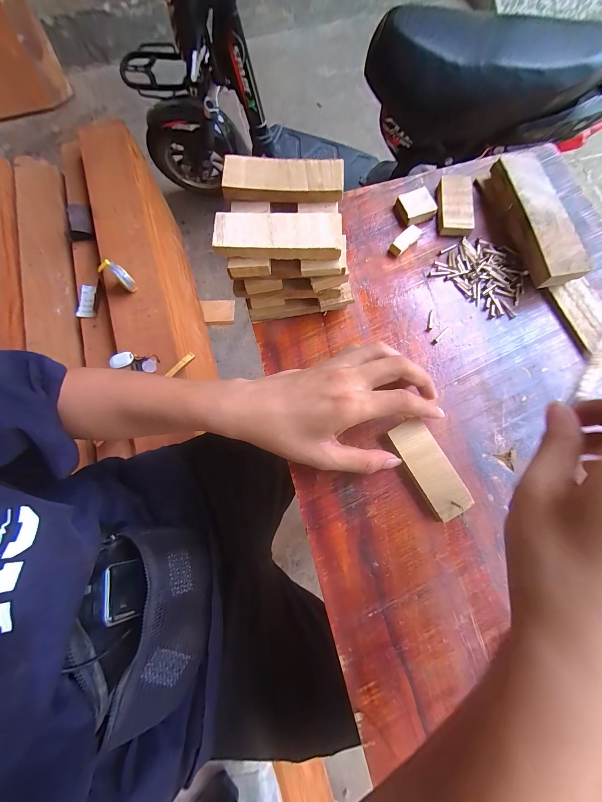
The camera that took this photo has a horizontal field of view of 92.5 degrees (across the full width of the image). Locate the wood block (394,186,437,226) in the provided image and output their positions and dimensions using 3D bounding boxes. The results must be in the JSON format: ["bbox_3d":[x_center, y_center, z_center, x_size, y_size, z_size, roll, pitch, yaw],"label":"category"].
[{"bbox_3d":[0.122,-0.207,0.309,0.036,0.011,0.037,-19,74,-3],"label":"wood block"}]

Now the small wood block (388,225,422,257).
[{"bbox_3d":[0.111,-0.171,0.307,0.014,0.010,0.037,44,80,12],"label":"small wood block"}]

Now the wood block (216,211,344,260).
[{"bbox_3d":[-0.018,-0.131,0.226,0.096,0.013,0.036,2,74,3],"label":"wood block"}]

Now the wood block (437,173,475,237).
[{"bbox_3d":[0.167,-0.212,0.311,0.037,0.013,0.070,7,75,4],"label":"wood block"}]

